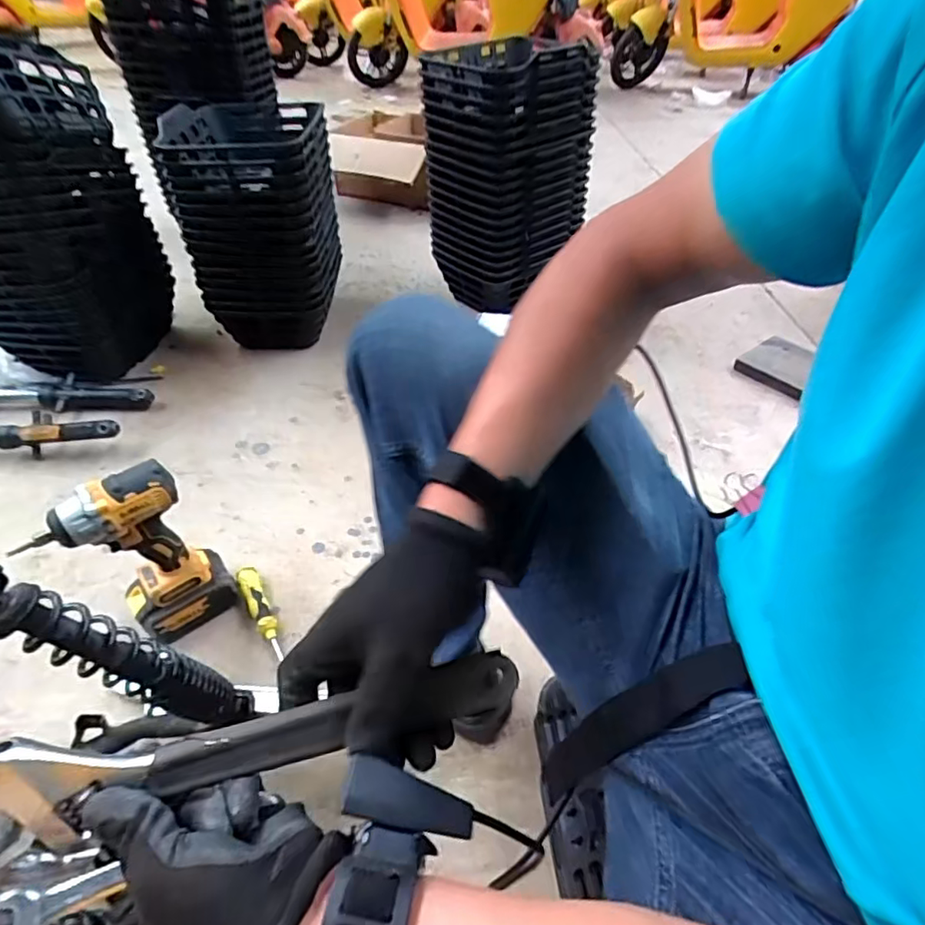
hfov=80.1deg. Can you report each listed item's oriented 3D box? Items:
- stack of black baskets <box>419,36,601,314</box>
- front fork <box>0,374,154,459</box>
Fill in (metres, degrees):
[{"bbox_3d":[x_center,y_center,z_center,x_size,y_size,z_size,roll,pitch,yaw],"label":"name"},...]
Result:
[{"bbox_3d":[0.118,-0.683,1.306,0.303,0.484,0.373,32,52,28],"label":"stack of black baskets"},{"bbox_3d":[-0.975,-0.100,1.054,0.709,0.068,0.208,1,44,-1],"label":"front fork"}]

